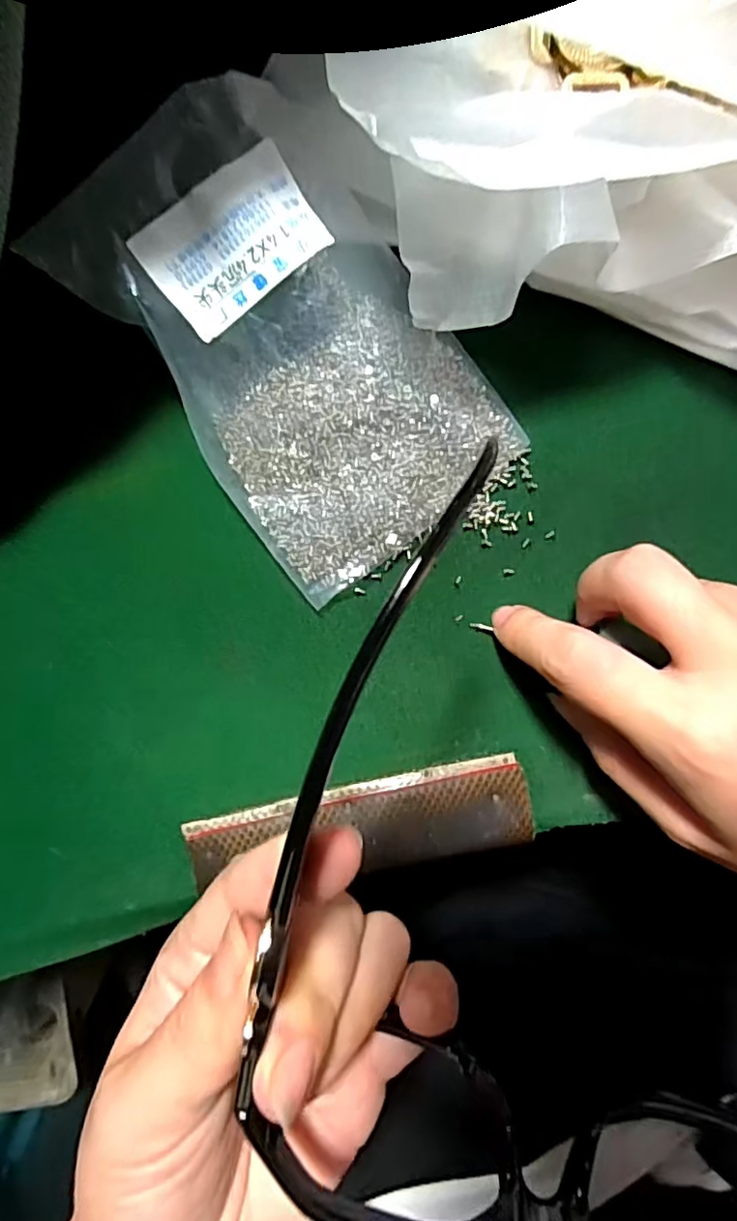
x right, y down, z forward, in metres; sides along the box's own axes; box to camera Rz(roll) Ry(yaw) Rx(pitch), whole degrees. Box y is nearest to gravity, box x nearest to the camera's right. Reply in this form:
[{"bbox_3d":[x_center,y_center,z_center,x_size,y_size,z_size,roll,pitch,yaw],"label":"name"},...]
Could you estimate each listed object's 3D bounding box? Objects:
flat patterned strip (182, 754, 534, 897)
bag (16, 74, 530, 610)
[{"bbox_3d":[-0.002,0.075,0.208,0.117,0.008,0.032,-8,96,-2],"label":"flat patterned strip"},{"bbox_3d":[-0.018,-0.075,0.179,0.089,0.036,0.135,-36,96,1],"label":"bag"}]

